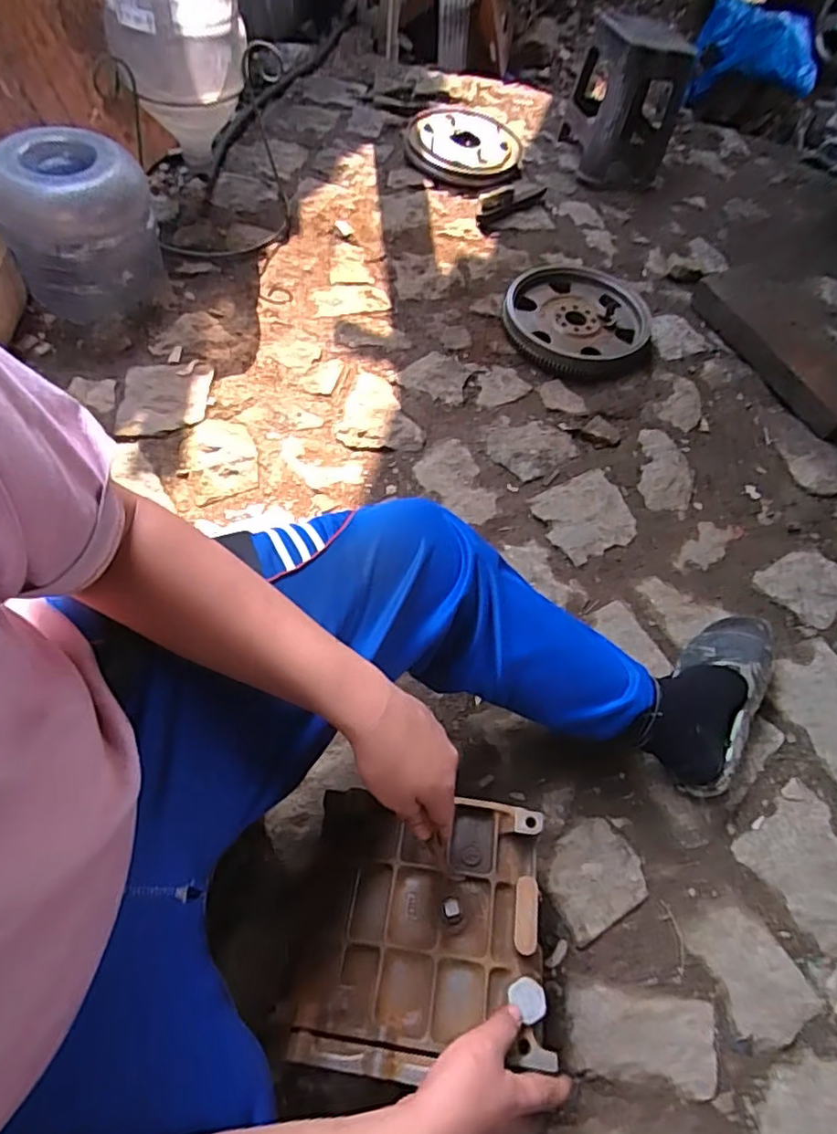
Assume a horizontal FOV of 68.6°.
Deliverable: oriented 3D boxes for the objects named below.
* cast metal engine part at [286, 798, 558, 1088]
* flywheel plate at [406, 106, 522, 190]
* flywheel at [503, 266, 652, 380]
[{"bbox_3d":[0.009,0.348,0.600,0.218,0.063,0.221,4,60,-2],"label":"cast metal engine part"},{"bbox_3d":[0.119,-1.124,1.637,0.301,0.061,0.332,4,60,-2],"label":"flywheel plate"},{"bbox_3d":[0.346,-0.541,1.328,0.321,0.041,0.341,2,60,-3],"label":"flywheel"}]

